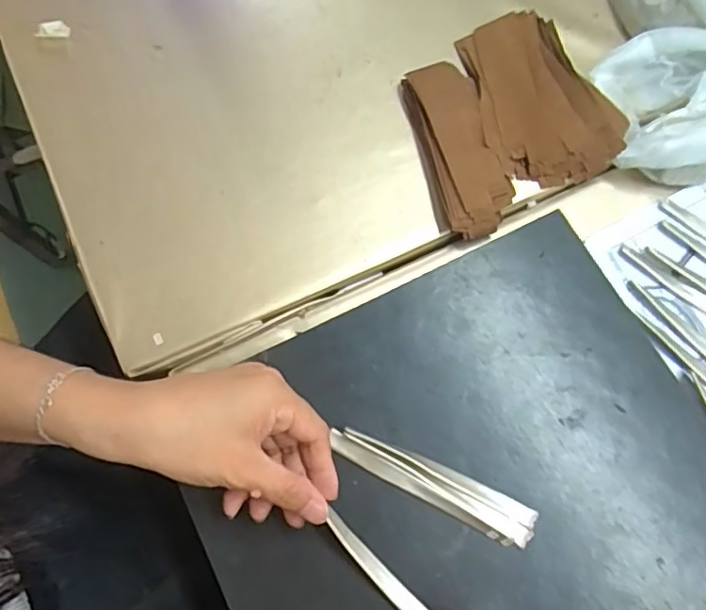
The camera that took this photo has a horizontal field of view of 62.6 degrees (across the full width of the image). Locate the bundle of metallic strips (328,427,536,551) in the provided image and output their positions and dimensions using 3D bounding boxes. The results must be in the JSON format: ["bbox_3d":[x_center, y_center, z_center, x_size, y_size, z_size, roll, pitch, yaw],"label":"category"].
[{"bbox_3d":[0.048,0.105,0.347,0.126,0.007,0.027,27,76,8],"label":"bundle of metallic strips"}]

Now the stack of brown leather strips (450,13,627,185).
[{"bbox_3d":[0.137,-0.156,0.429,0.092,0.030,0.132,-7,74,-1],"label":"stack of brown leather strips"}]

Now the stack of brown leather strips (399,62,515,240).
[{"bbox_3d":[0.075,-0.114,0.420,0.054,0.024,0.133,-16,74,-4],"label":"stack of brown leather strips"}]

